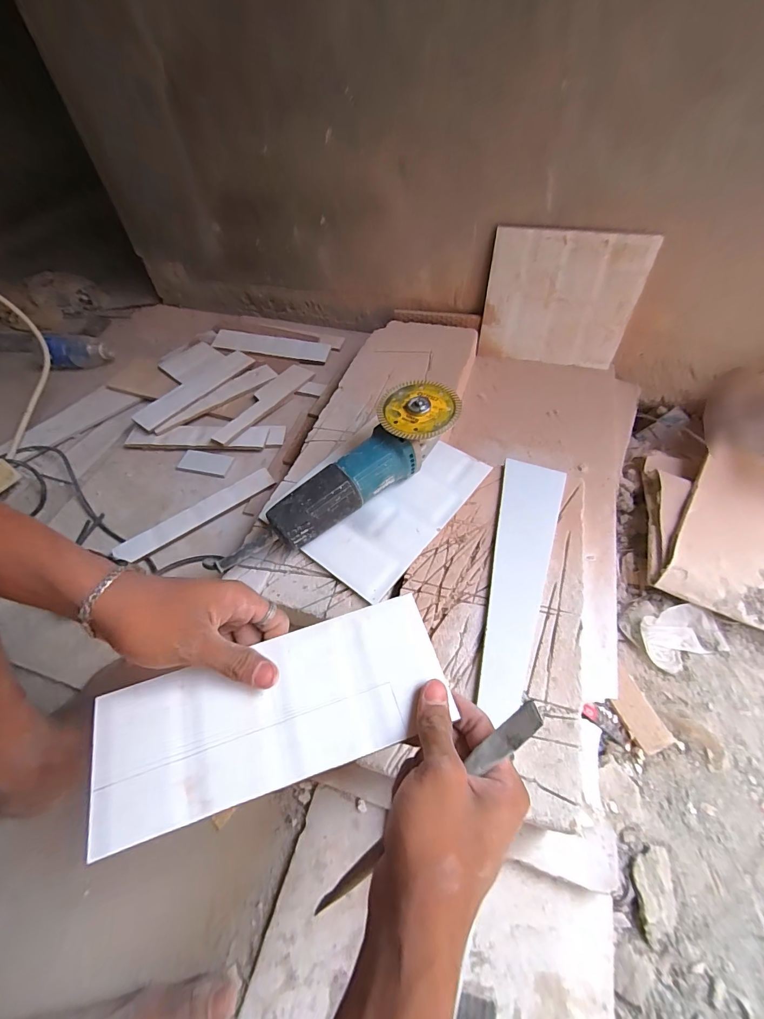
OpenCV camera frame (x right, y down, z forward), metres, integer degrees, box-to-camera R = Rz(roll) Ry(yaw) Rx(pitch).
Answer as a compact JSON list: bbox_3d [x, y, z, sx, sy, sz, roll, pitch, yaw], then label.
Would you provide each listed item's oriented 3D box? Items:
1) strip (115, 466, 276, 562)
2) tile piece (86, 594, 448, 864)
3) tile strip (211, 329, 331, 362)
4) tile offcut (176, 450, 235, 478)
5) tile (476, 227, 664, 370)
[{"bbox_3d":[-0.279,0.006,0.614,0.241,0.009,0.041,-32,60,-17],"label":"strip"},{"bbox_3d":[-0.078,0.143,0.290,0.243,0.006,0.098,-19,56,-9],"label":"tile piece"},{"bbox_3d":[-0.233,-0.342,0.846,0.244,0.006,0.053,10,68,6],"label":"tile strip"},{"bbox_3d":[-0.299,-0.077,0.684,0.087,0.007,0.044,11,56,10],"label":"tile offcut"},{"bbox_3d":[0.311,-0.366,0.720,0.246,0.219,0.010,12,52,12],"label":"tile"}]

